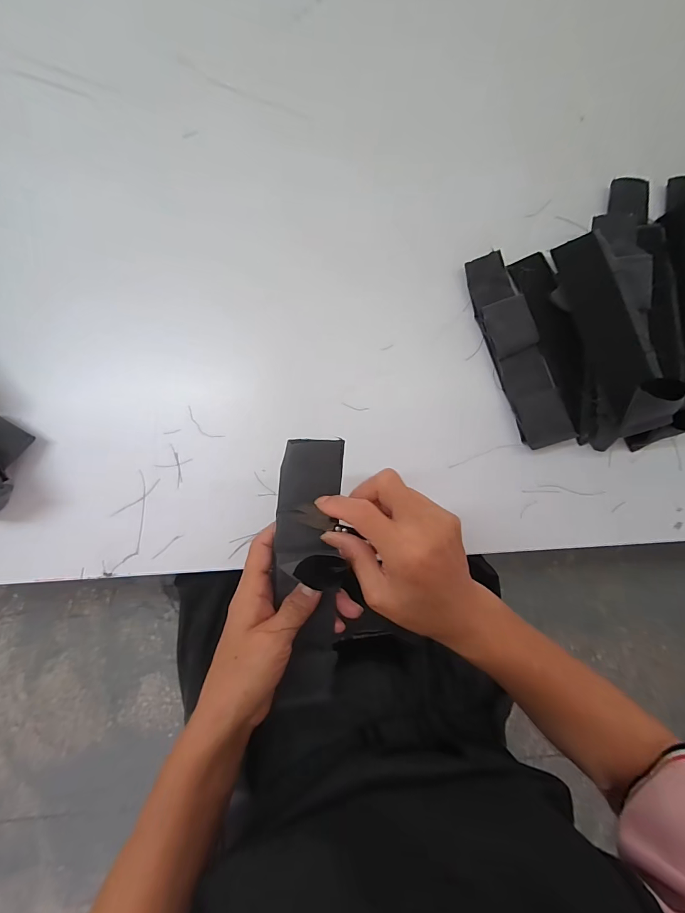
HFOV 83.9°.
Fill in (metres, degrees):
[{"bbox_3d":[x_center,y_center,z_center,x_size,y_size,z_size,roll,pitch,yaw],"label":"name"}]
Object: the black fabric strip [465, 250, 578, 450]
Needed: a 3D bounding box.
[{"bbox_3d":[0.173,-0.106,0.379,0.049,0.020,0.195,-20,90,-4],"label":"black fabric strip"}]

